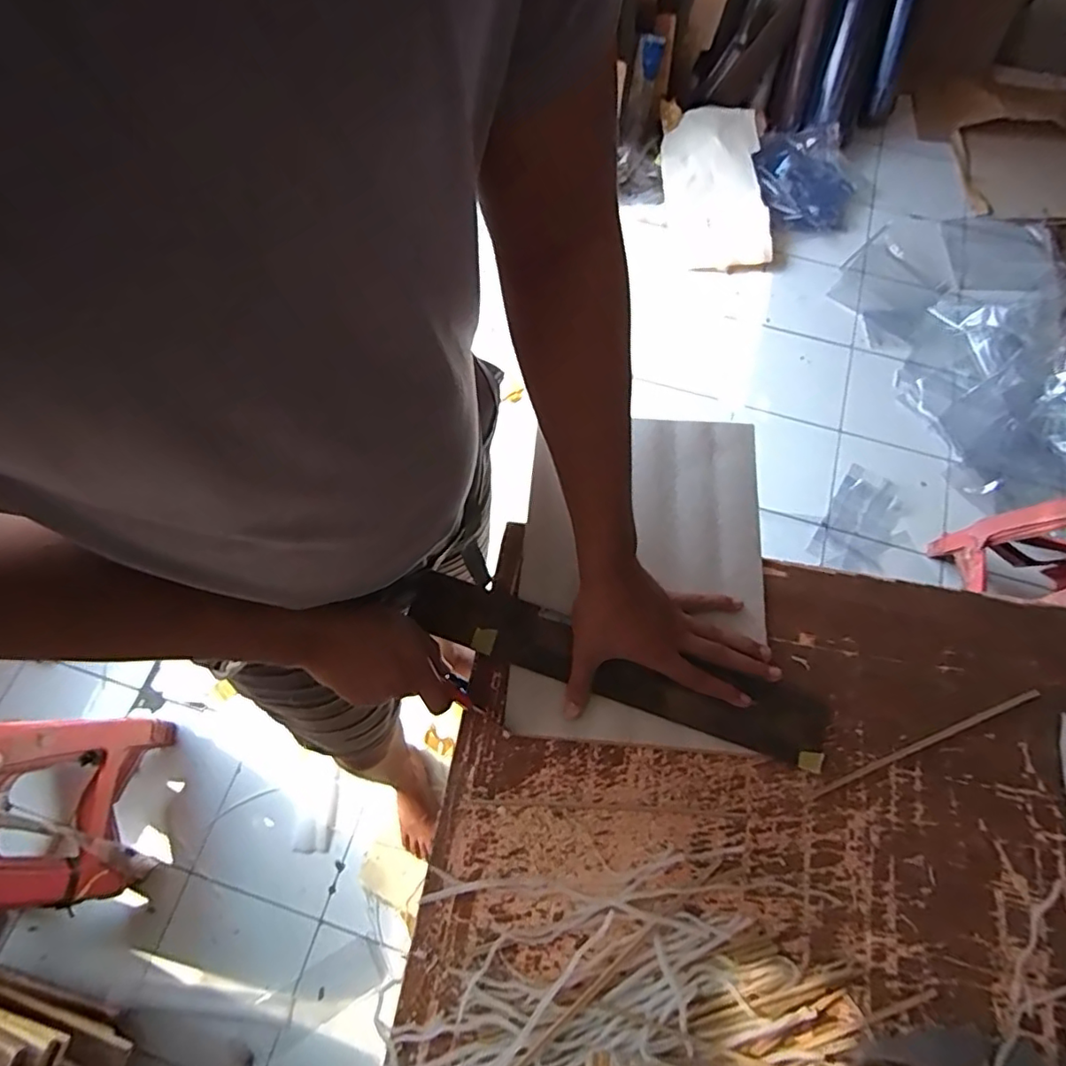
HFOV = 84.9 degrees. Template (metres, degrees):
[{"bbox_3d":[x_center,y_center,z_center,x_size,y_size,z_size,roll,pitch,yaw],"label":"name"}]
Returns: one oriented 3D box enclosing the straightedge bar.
[{"bbox_3d":[0.068,0.120,0.535,0.381,0.018,0.067,18,70,9],"label":"straightedge bar"}]

